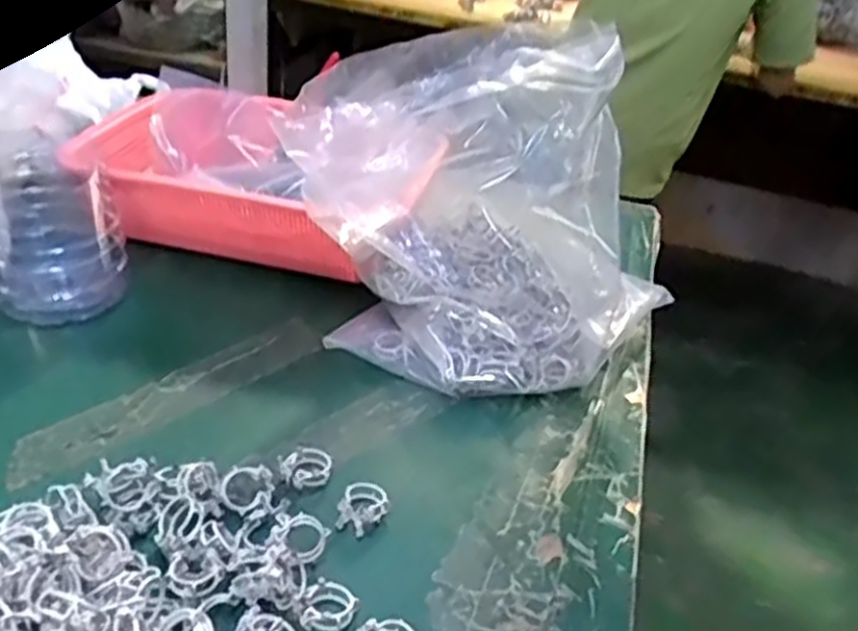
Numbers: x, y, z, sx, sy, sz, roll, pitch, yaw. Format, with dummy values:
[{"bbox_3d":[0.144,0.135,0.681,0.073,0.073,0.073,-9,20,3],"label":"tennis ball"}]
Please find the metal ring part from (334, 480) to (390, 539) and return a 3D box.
[{"bbox_3d":[-0.039,0.110,0.439,0.025,0.008,0.035,17,34,15],"label":"metal ring part"}]

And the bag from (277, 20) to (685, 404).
[{"bbox_3d":[0.049,-0.083,0.568,0.235,0.214,0.199,21,35,20],"label":"bag"}]

